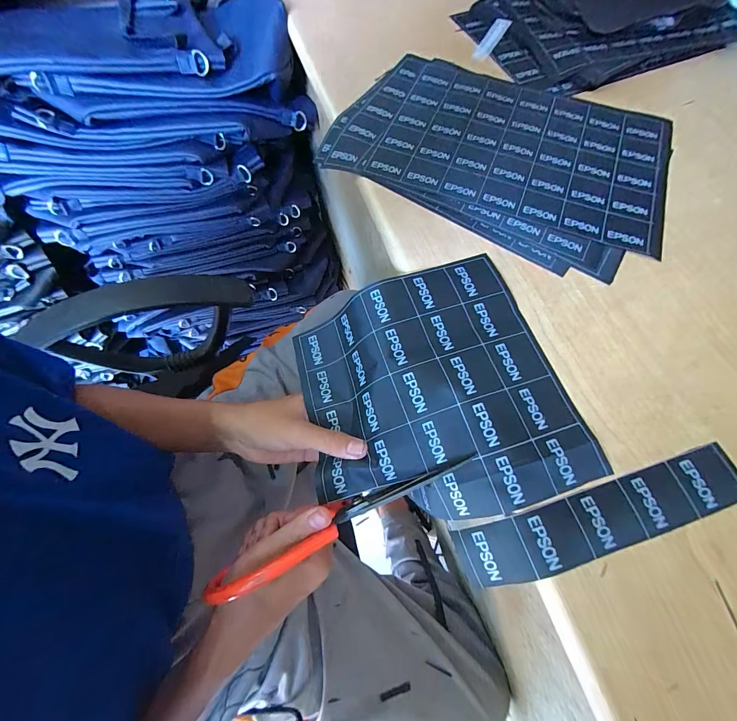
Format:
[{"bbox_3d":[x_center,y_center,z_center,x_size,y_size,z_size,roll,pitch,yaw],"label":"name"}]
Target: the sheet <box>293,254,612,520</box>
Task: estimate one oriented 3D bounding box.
[{"bbox_3d":[0.046,0.028,0.278,0.191,0.047,0.196,-17,69,-7],"label":"sheet"}]

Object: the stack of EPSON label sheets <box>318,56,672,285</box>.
[{"bbox_3d":[0.136,-0.226,0.360,0.342,0.004,0.239,23,70,9],"label":"stack of EPSON label sheets"}]

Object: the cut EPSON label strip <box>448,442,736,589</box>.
[{"bbox_3d":[0.162,0.111,0.238,0.200,0.029,0.038,-16,69,-6],"label":"cut EPSON label strip"}]

